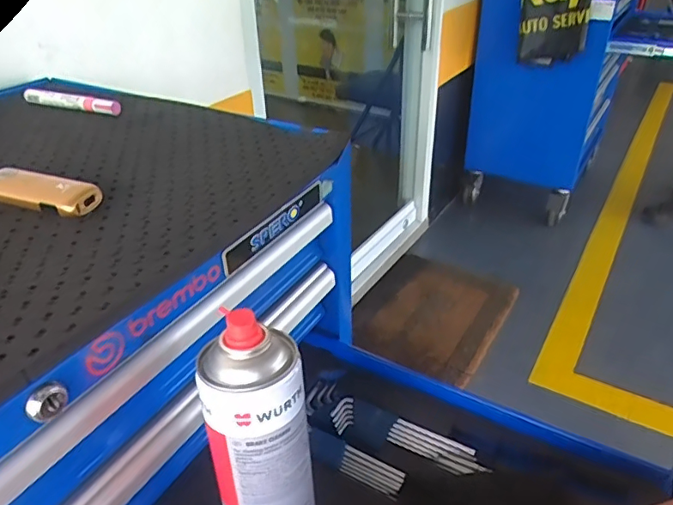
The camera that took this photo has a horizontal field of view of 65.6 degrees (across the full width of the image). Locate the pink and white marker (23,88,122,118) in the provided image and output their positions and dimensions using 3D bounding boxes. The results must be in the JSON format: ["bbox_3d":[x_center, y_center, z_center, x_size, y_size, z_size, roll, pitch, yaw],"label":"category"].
[{"bbox_3d":[-0.303,-0.172,0.593,0.142,0.015,0.014,13,36,21],"label":"pink and white marker"}]

